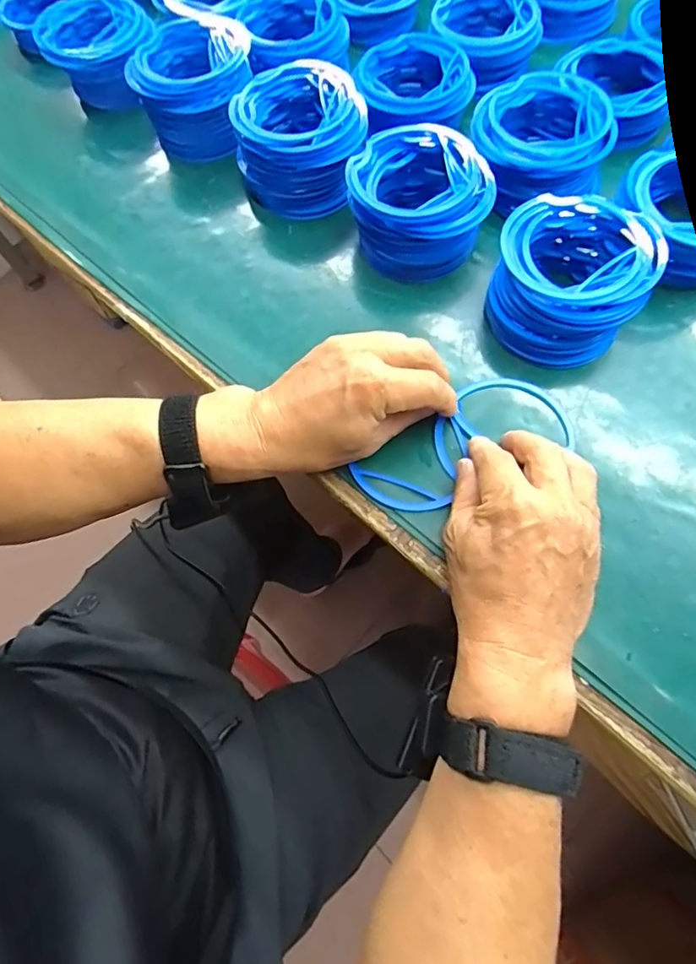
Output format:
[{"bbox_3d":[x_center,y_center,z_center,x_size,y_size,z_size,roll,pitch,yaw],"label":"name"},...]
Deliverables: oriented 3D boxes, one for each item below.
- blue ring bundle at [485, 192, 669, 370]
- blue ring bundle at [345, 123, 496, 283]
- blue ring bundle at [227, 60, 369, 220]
[{"bbox_3d":[0.156,-0.144,0.372,0.101,0.061,0.101,-2,69,4],"label":"blue ring bundle"},{"bbox_3d":[0.054,-0.218,0.408,0.106,0.055,0.105,-7,68,2],"label":"blue ring bundle"},{"bbox_3d":[-0.041,-0.291,0.444,0.111,0.063,0.104,-12,68,0],"label":"blue ring bundle"}]

